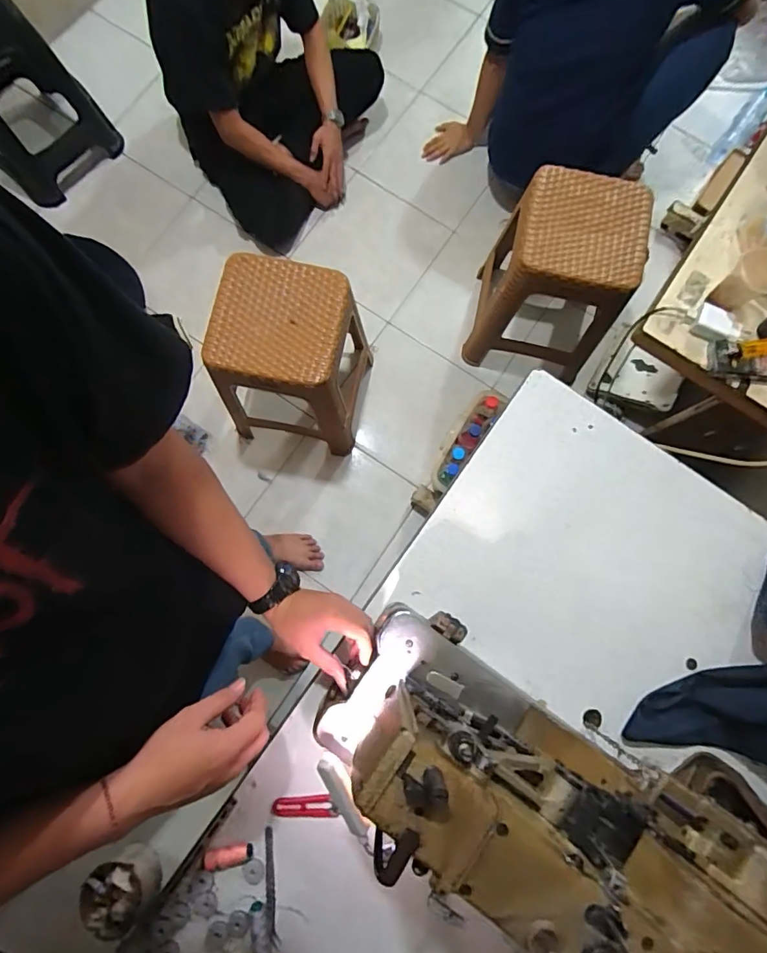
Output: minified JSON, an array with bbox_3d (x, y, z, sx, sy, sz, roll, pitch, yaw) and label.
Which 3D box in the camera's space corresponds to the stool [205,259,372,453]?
[{"bbox_3d":[-0.221,-0.296,1.278,0.311,0.468,0.336,12,80,2],"label":"stool"}]

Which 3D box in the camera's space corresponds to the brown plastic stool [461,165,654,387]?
[{"bbox_3d":[0.439,-0.519,1.286,0.318,0.442,0.336,17,80,3],"label":"brown plastic stool"}]

